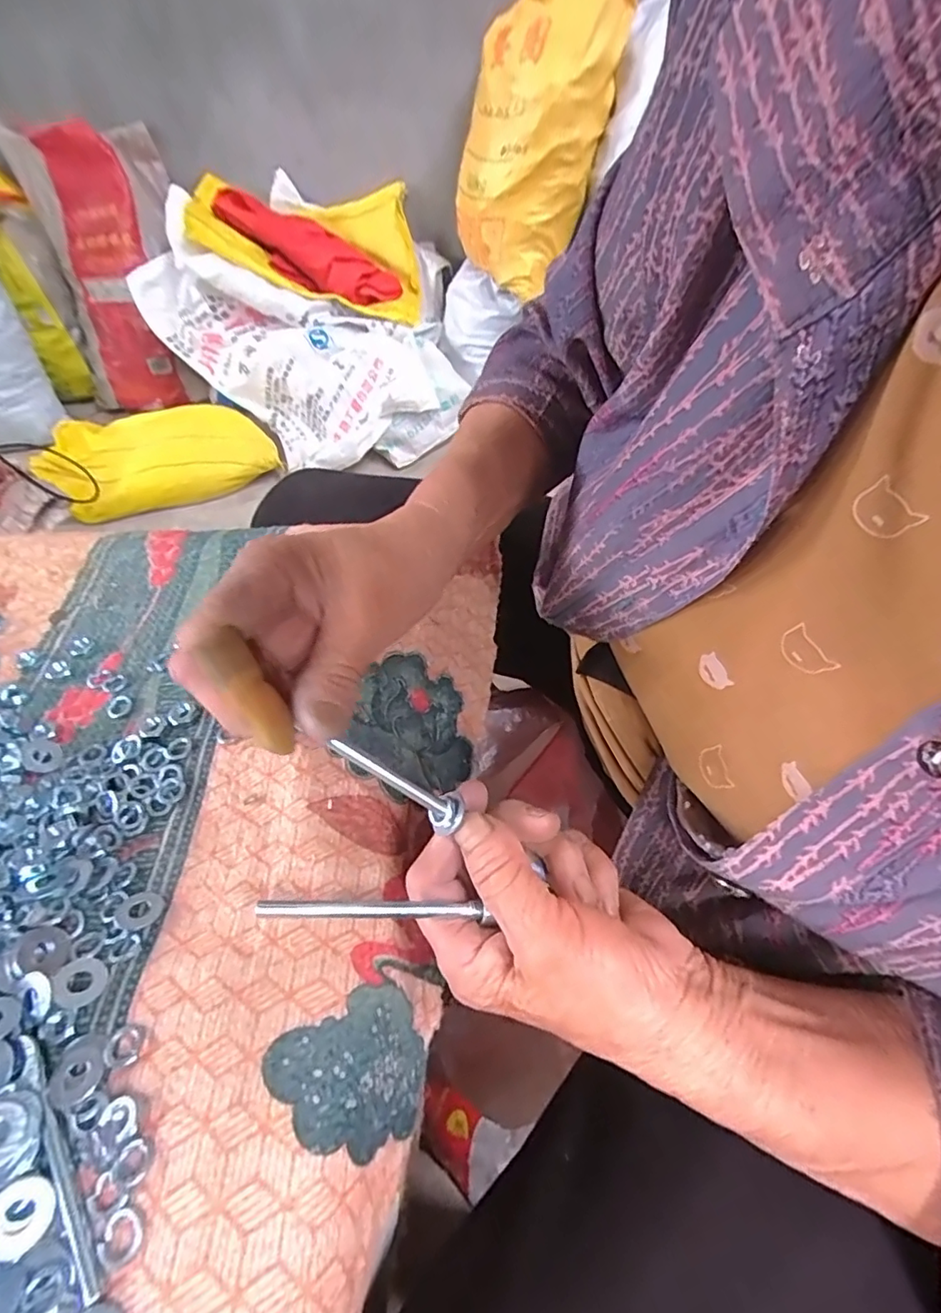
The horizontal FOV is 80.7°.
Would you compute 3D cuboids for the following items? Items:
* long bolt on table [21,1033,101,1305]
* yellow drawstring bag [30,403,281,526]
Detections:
[{"bbox_3d":[-0.140,0.168,0.186,0.006,0.008,0.082,-32,55,-23],"label":"long bolt on table"},{"bbox_3d":[-0.746,-0.503,1.347,0.489,0.150,0.262,-21,52,-15],"label":"yellow drawstring bag"}]

